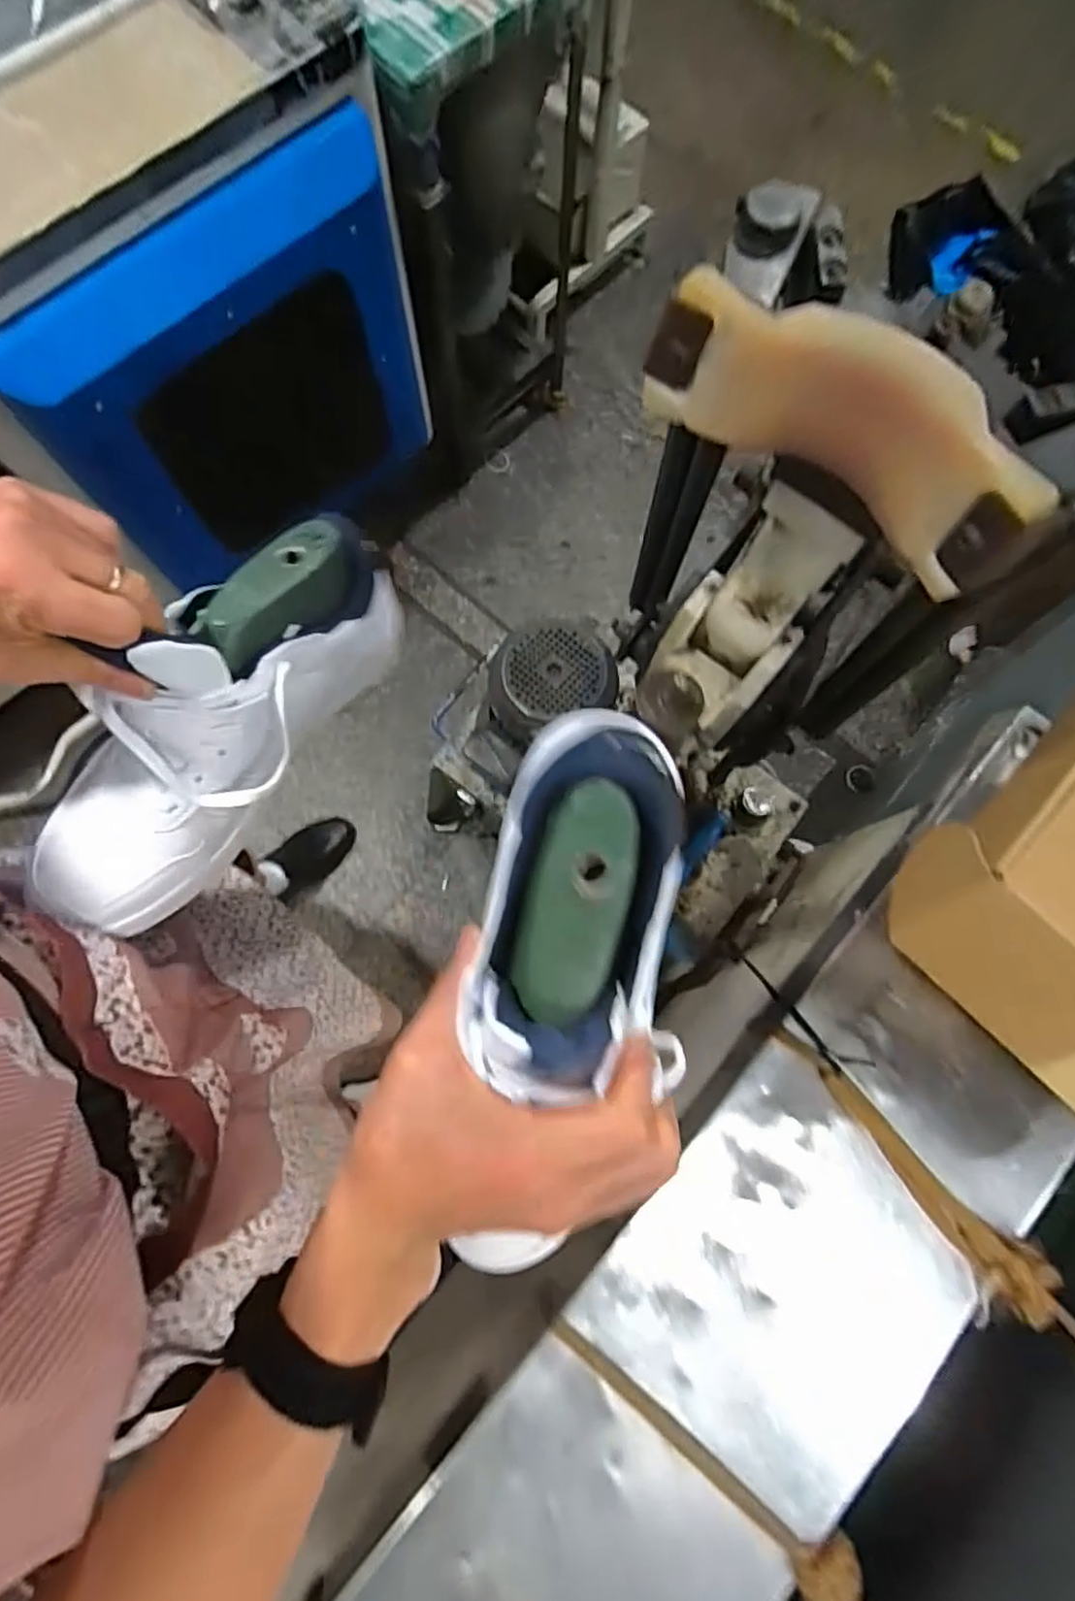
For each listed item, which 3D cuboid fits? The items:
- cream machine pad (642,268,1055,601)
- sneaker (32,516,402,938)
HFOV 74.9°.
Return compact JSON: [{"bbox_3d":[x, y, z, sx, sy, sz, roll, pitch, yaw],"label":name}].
[{"bbox_3d":[0.145,-0.182,0.337,0.185,0.076,0.044,34,78,7],"label":"cream machine pad"},{"bbox_3d":[-0.186,-0.048,0.396,0.095,0.132,0.267,34,84,7],"label":"sneaker"}]

